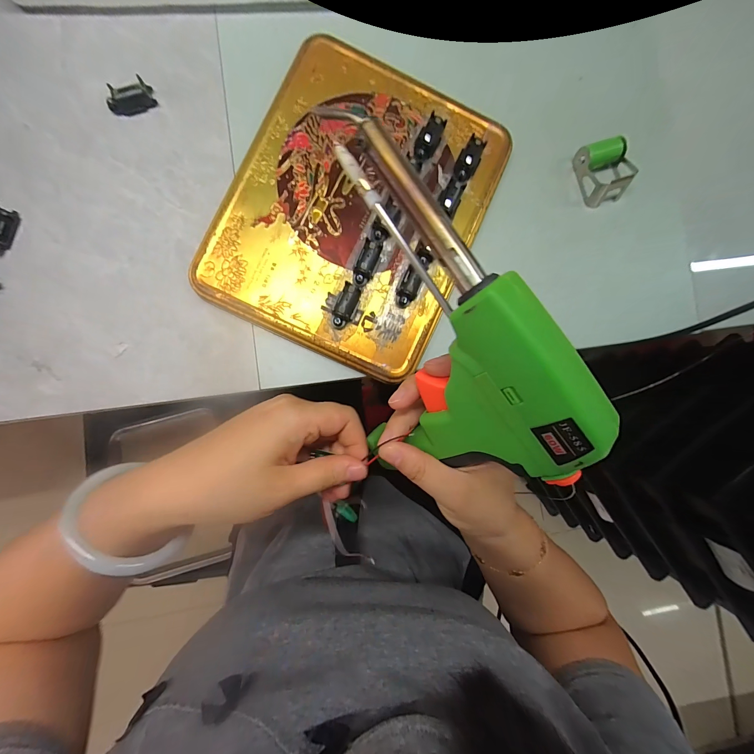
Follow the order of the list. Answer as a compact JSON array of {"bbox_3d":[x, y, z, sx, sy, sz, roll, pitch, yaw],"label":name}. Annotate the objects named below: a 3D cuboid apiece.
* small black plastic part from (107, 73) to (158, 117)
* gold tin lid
[{"bbox_3d":[-0.196,-0.220,0.257,0.035,0.013,0.016,-24,91,-3],"label":"small black plastic part"},{"bbox_3d":[-0.014,-0.134,0.263,0.187,0.019,0.232,24,88,-3],"label":"gold tin lid"}]

